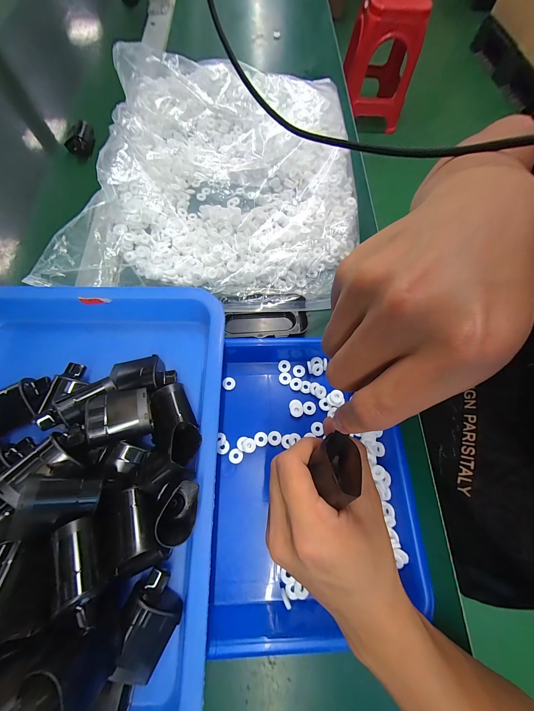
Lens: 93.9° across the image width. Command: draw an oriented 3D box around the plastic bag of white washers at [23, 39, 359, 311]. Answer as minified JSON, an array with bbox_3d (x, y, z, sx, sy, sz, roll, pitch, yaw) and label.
[{"bbox_3d":[-0.056,-0.260,0.346,0.355,0.050,0.417,4,71,-1],"label":"plastic bag of white washers"}]

